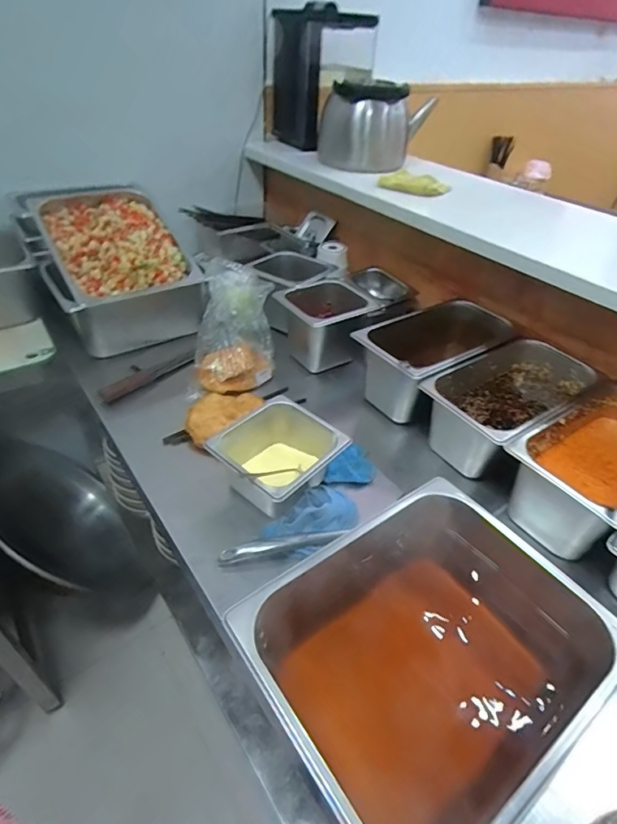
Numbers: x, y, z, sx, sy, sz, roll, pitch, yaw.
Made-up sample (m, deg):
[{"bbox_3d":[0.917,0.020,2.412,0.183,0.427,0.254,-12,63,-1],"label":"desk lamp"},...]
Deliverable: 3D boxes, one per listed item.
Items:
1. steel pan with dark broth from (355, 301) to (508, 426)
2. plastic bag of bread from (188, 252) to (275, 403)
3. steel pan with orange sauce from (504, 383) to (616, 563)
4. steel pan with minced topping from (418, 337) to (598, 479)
[{"bbox_3d":[0.268,-0.113,0.977,0.340,0.145,0.186,-26,49,-30],"label":"steel pan with dark broth"},{"bbox_3d":[-0.163,-0.176,0.979,0.177,0.237,0.175,-3,41,-9],"label":"plastic bag of bread"},{"bbox_3d":[0.467,0.096,0.751,0.310,0.145,0.179,-23,47,-28],"label":"steel pan with orange sauce"},{"bbox_3d":[0.366,-0.007,0.861,0.301,0.131,0.177,-23,47,-28],"label":"steel pan with minced topping"}]

